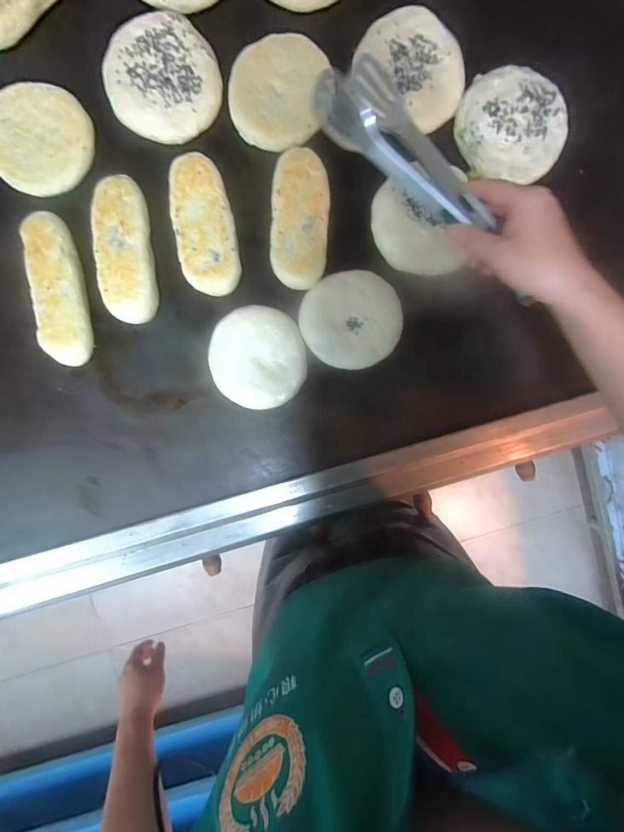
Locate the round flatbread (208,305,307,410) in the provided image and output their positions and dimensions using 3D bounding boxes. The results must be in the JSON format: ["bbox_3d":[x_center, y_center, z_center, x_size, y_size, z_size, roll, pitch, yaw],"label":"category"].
[{"bbox_3d":[-0.061,-0.065,0.442,0.104,0.026,0.111,0,92,-3],"label":"round flatbread"}]

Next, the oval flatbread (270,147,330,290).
[{"bbox_3d":[-0.013,-0.215,0.424,0.061,0.012,0.142,2,92,-3],"label":"oval flatbread"}]

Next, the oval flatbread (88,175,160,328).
[{"bbox_3d":[-0.204,-0.178,0.426,0.058,0.031,0.149,-6,93,-2],"label":"oval flatbread"}]

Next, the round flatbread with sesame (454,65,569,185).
[{"bbox_3d":[0.223,-0.327,0.433,0.116,0.015,0.114,0,92,-3],"label":"round flatbread with sesame"}]

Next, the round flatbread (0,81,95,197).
[{"bbox_3d":[-0.296,-0.298,0.417,0.101,0.023,0.110,0,92,-3],"label":"round flatbread"}]

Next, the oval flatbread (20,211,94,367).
[{"bbox_3d":[-0.273,-0.136,0.421,0.050,0.032,0.157,-8,93,-2],"label":"oval flatbread"}]

